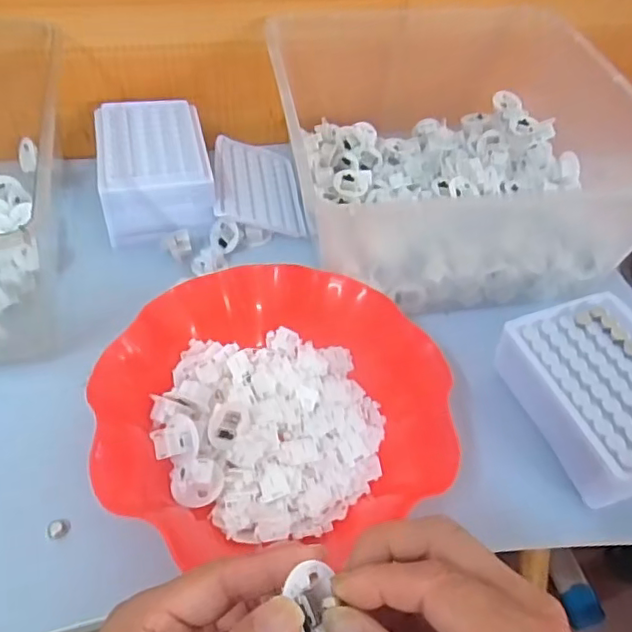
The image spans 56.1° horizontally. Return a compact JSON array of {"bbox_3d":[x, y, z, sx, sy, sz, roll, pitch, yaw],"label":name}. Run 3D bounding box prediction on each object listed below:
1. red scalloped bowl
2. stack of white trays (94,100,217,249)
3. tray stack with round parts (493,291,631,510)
[{"bbox_3d":[-0.031,0.062,0.402,0.220,0.059,0.201,3,49,-3],"label":"red scalloped bowl"},{"bbox_3d":[-0.153,-0.138,0.564,0.095,0.066,0.132,-8,51,-12],"label":"stack of white trays"},{"bbox_3d":[0.199,0.055,0.423,0.105,0.059,0.133,-14,52,-17],"label":"tray stack with round parts"}]

